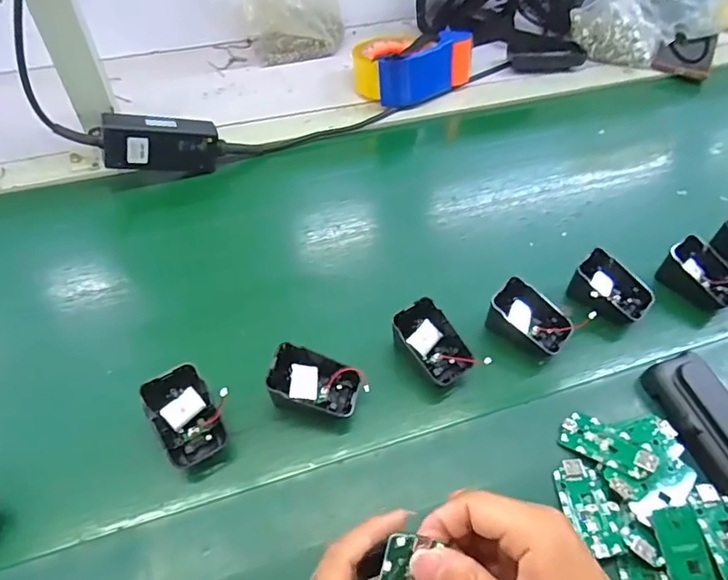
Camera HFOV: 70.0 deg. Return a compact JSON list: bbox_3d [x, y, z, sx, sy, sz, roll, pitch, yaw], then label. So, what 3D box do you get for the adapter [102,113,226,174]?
[{"bbox_3d":[-0.214,-0.156,0.560,0.118,0.055,0.024,-4,47,-29],"label":"adapter"}]

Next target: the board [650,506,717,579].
[{"bbox_3d":[0.209,0.174,0.336,0.032,0.004,0.062,1,62,-6],"label":"board"}]

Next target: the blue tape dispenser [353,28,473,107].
[{"bbox_3d":[0.058,-0.307,0.701,0.142,0.067,0.100,-21,53,-18],"label":"blue tape dispenser"}]

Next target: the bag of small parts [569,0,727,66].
[{"bbox_3d":[0.387,-0.405,0.705,0.190,0.192,0.061,28,54,21],"label":"bag of small parts"}]

